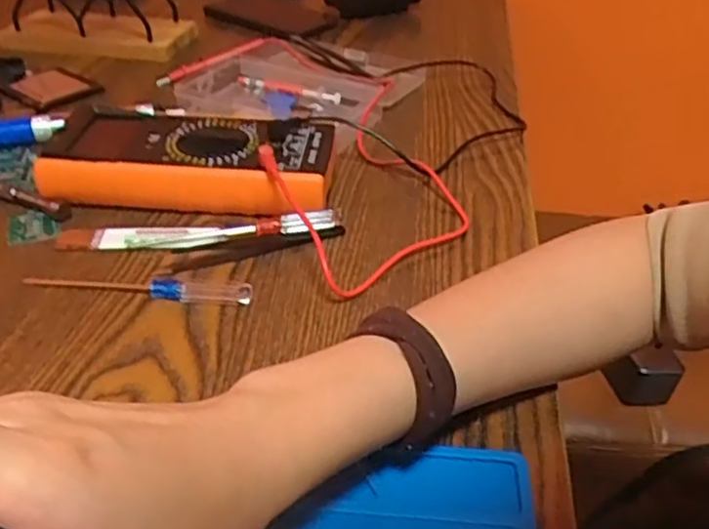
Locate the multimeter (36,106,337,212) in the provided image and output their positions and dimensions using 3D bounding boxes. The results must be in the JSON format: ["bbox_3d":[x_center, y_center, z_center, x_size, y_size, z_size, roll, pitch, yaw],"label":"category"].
[{"bbox_3d":[-0.105,-0.068,0.460,0.176,0.037,0.082,4,37,3],"label":"multimeter"}]

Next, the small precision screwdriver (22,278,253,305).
[{"bbox_3d":[-0.116,0.011,0.376,0.122,0.009,0.010,5,37,5],"label":"small precision screwdriver"}]

